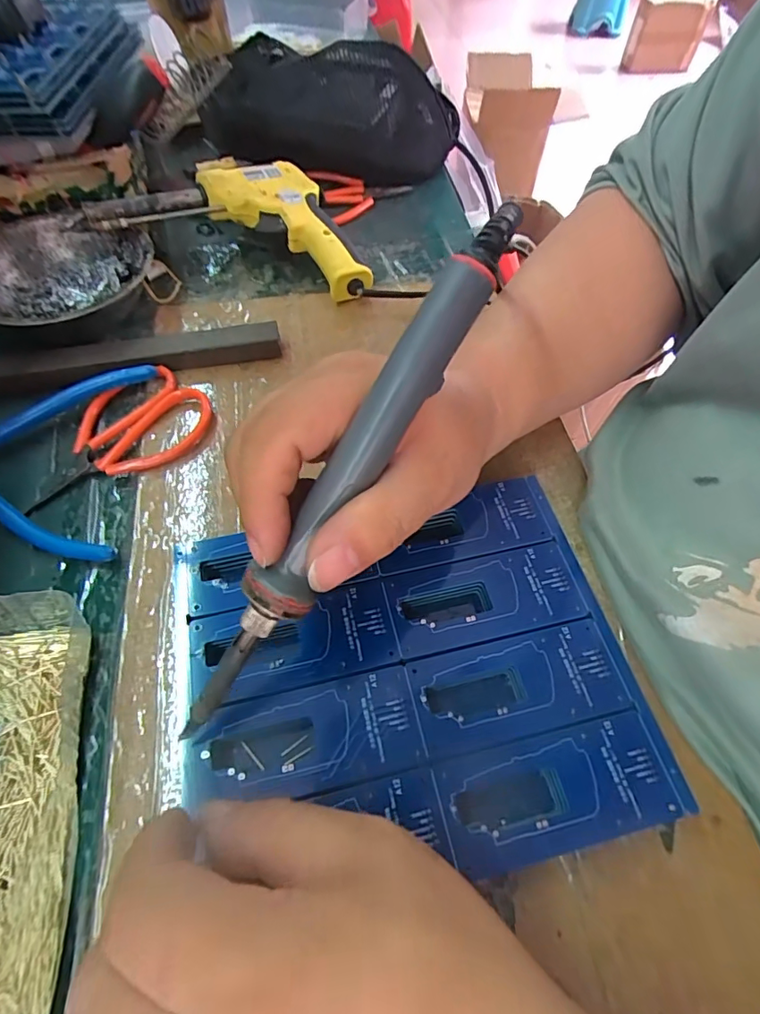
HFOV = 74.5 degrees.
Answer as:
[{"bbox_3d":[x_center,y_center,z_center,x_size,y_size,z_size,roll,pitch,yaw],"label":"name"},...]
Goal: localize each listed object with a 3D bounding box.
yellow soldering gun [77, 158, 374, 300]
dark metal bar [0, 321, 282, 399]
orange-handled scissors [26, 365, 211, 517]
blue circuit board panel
[{"bbox_3d":[-0.097,-0.226,0.395,0.198,0.047,0.128,10,59,4],"label":"yellow soldering gun"},{"bbox_3d":[-0.175,-0.096,0.327,0.215,0.019,0.024,-10,59,-8],"label":"dark metal bar"},{"bbox_3d":[-0.159,-0.046,0.302,0.111,0.011,0.068,-26,63,-16],"label":"orange-handled scissors"},{"bbox_3d":[0.012,0.068,0.221,0.187,0.004,0.155,-10,59,-8],"label":"blue circuit board panel"}]

